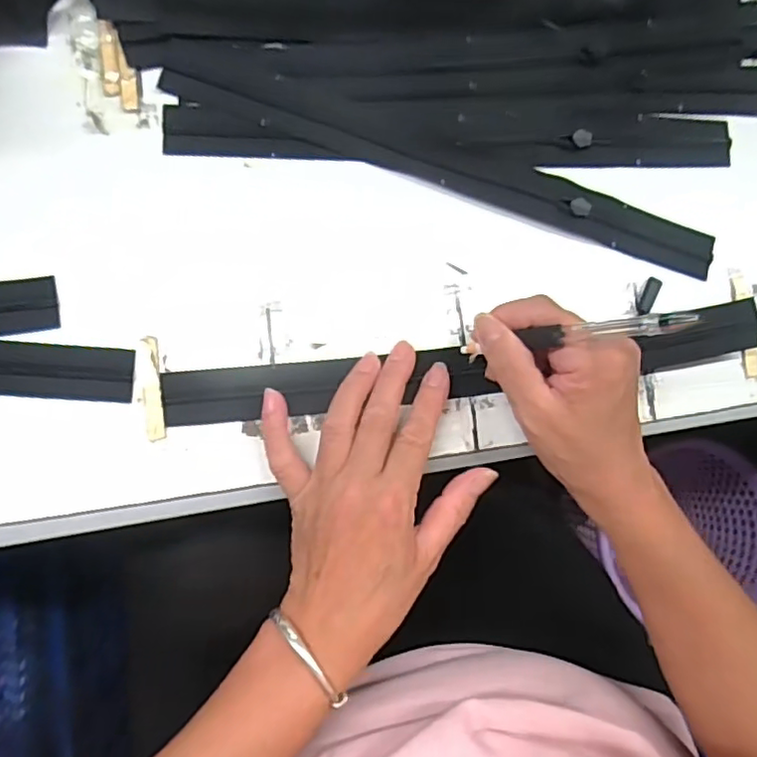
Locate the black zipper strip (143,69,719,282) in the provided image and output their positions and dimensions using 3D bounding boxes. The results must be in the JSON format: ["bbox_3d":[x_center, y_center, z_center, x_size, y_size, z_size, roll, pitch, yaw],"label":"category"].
[{"bbox_3d":[0.044,-0.130,0.369,0.344,0.009,0.029,18,83,-4],"label":"black zipper strip"}]

